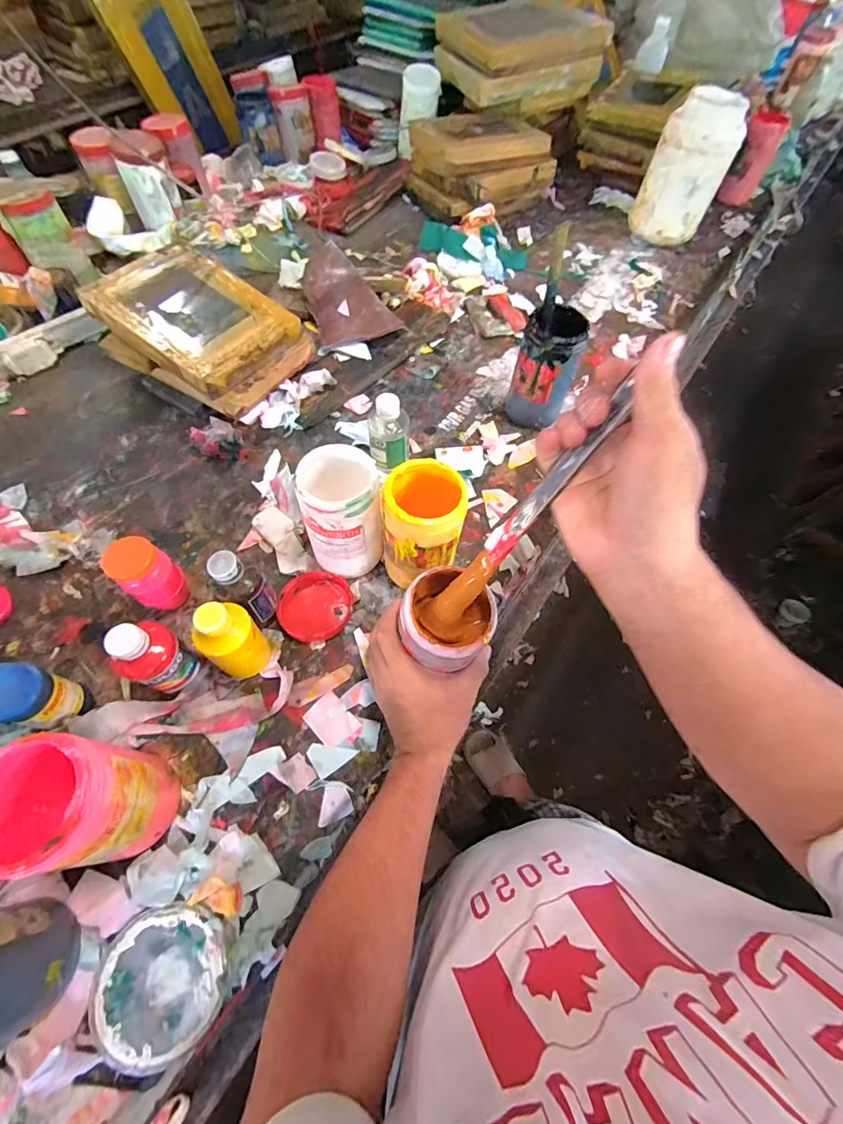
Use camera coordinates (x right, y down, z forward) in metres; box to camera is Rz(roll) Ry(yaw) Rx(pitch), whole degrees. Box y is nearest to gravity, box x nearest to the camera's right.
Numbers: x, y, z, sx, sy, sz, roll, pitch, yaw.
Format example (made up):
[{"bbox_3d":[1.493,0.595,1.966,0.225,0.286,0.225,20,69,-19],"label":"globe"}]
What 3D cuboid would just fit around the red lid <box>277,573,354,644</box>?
[{"bbox_3d":[-0.140,0.058,0.580,0.095,0.015,0.092,1,62,-3],"label":"red lid"}]

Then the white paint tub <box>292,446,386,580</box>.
[{"bbox_3d":[-0.098,-0.058,0.547,0.092,0.170,0.090,1,62,-3],"label":"white paint tub"}]

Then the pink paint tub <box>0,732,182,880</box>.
[{"bbox_3d":[-0.299,0.217,0.397,0.095,0.173,0.089,1,62,-3],"label":"pink paint tub"}]

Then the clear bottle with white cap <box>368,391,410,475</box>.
[{"bbox_3d":[-0.048,-0.184,0.648,0.061,0.123,0.053,-2,62,-4],"label":"clear bottle with white cap"}]

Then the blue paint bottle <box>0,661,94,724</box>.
[{"bbox_3d":[-0.401,0.137,0.445,0.051,0.147,0.052,1,62,-3],"label":"blue paint bottle"}]

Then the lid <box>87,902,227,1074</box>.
[{"bbox_3d":[-0.238,0.384,0.399,0.113,0.011,0.110,1,62,-3],"label":"lid"}]

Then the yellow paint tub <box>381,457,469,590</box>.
[{"bbox_3d":[0.000,-0.040,0.544,0.090,0.172,0.096,1,62,-3],"label":"yellow paint tub"}]

